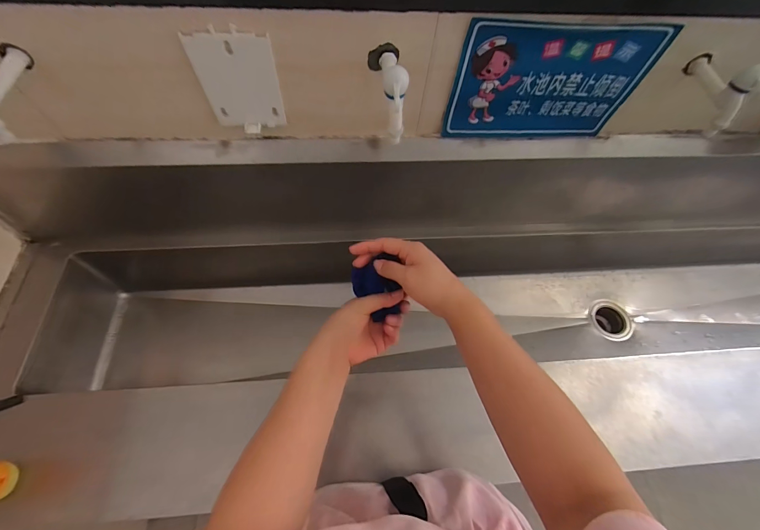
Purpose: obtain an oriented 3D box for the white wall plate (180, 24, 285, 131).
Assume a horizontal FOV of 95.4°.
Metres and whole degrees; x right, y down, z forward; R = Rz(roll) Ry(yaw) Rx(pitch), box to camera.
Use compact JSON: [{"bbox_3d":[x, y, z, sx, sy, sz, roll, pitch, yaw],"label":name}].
[{"bbox_3d":[-0.207,-0.267,0.516,0.112,0.148,0.013,-3,62,-5],"label":"white wall plate"}]

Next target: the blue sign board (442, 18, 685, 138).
[{"bbox_3d":[0.269,-0.289,0.565,0.298,0.195,0.014,1,62,-4],"label":"blue sign board"}]

